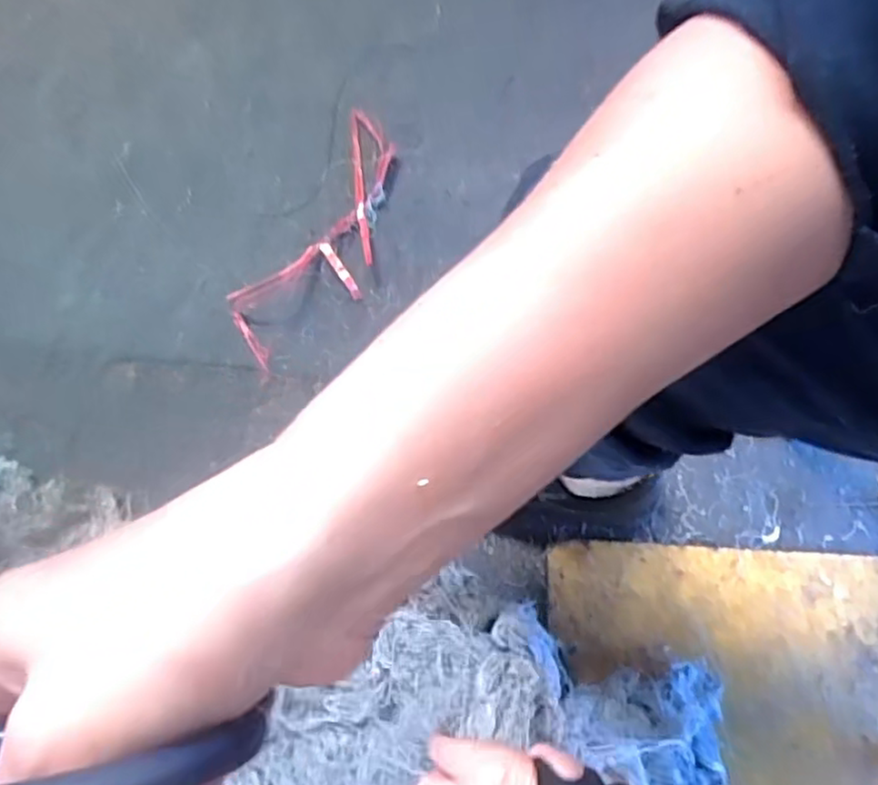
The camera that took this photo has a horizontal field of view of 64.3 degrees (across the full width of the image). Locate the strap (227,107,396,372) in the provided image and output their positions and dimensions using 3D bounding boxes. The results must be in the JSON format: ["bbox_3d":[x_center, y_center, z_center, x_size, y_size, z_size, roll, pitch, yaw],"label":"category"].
[{"bbox_3d":[-0.125,-0.177,0.797,0.121,0.027,0.326,27,74,9],"label":"strap"}]

